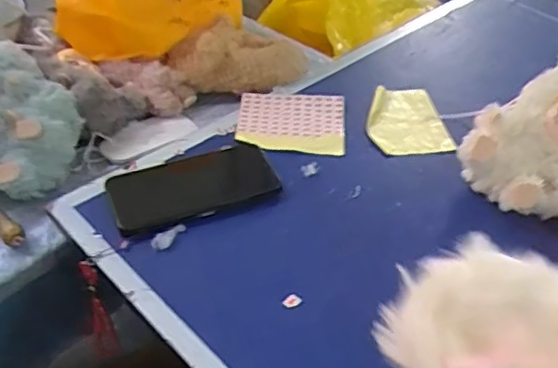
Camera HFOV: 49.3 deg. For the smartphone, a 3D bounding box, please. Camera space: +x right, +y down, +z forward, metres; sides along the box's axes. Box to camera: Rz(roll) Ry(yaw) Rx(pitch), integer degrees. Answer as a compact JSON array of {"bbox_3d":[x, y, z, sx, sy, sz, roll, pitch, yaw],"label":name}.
[{"bbox_3d":[-0.085,0.001,0.611,0.164,0.013,0.083,-17,46,-19],"label":"smartphone"}]

